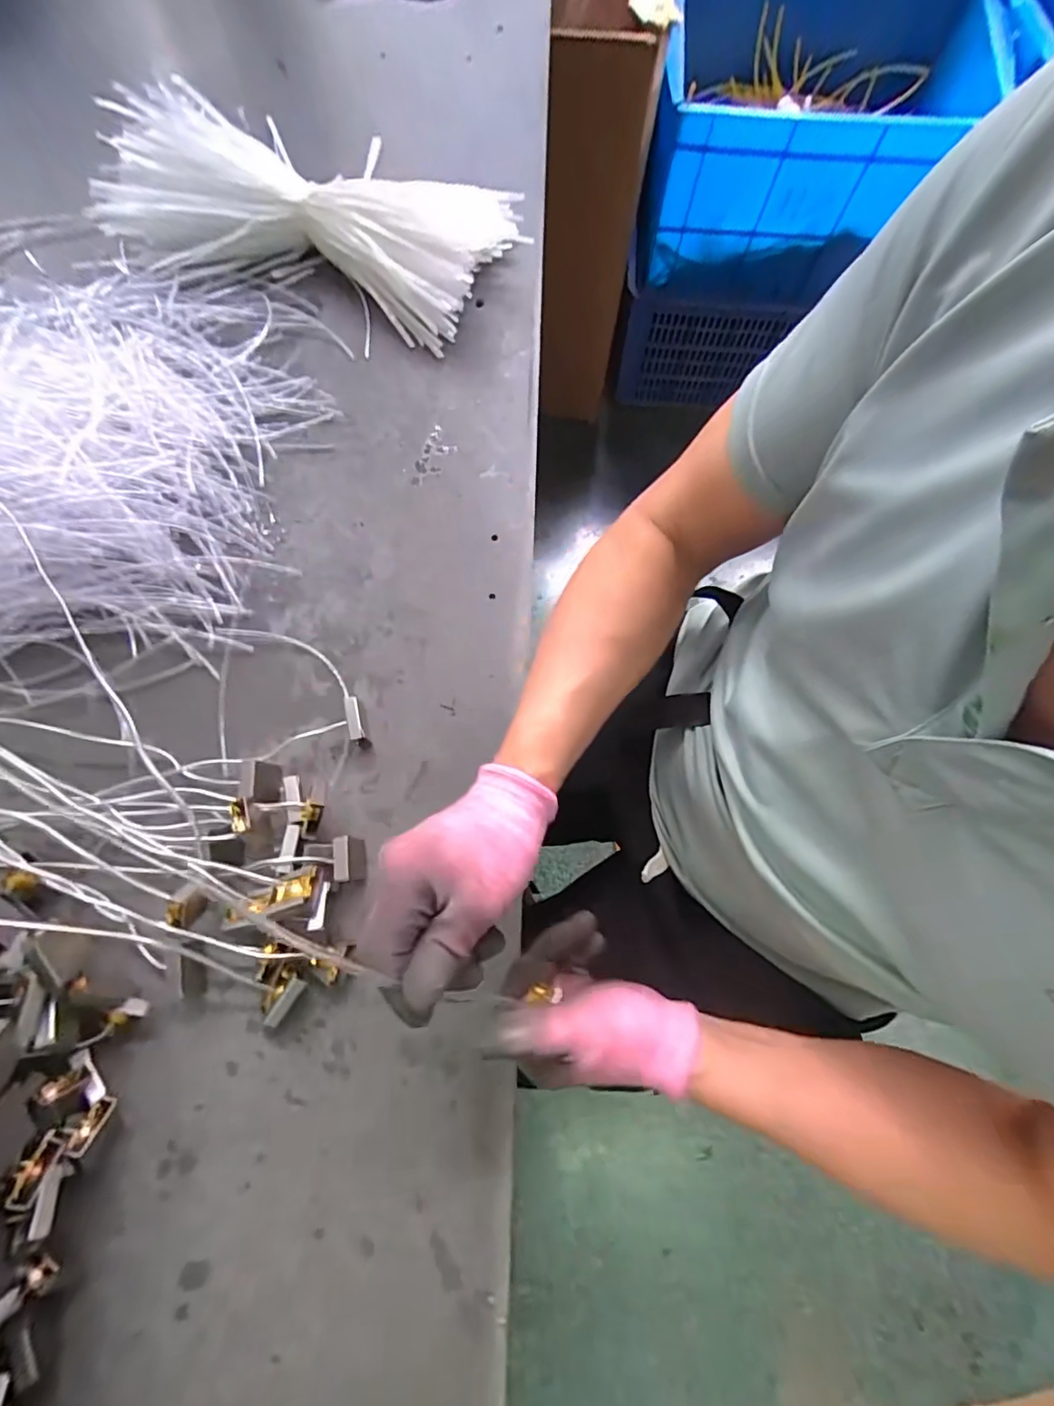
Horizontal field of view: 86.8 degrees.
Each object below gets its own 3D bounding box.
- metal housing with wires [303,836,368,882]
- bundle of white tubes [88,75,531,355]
[{"bbox_3d":[-0.139,0.121,0.436,0.015,0.036,0.033,-8,75,-3],"label":"metal housing with wires"},{"bbox_3d":[-0.224,-0.523,0.589,0.418,0.087,0.188,18,75,4],"label":"bundle of white tubes"}]

